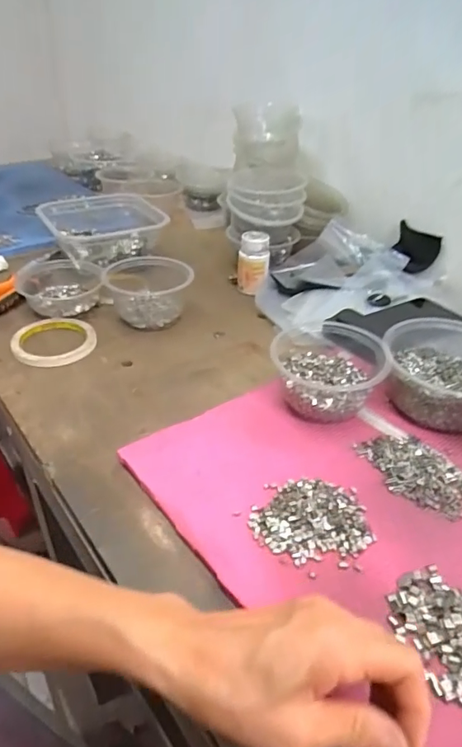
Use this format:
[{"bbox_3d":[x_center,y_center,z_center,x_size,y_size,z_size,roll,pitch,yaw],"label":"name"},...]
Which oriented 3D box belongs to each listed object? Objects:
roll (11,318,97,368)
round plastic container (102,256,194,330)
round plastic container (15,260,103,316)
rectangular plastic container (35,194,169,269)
[{"bbox_3d":[-0.218,-0.040,0.616,0.096,0.013,0.095,2,36,-1],"label":"roll"},{"bbox_3d":[-0.111,-0.117,0.678,0.108,0.064,0.121,-4,37,-10],"label":"round plastic container"},{"bbox_3d":[-0.238,-0.119,0.695,0.114,0.040,0.118,2,36,-1],"label":"round plastic container"},{"bbox_3d":[-0.196,-0.233,0.792,0.183,0.047,0.175,-15,40,-24],"label":"rectangular plastic container"}]

